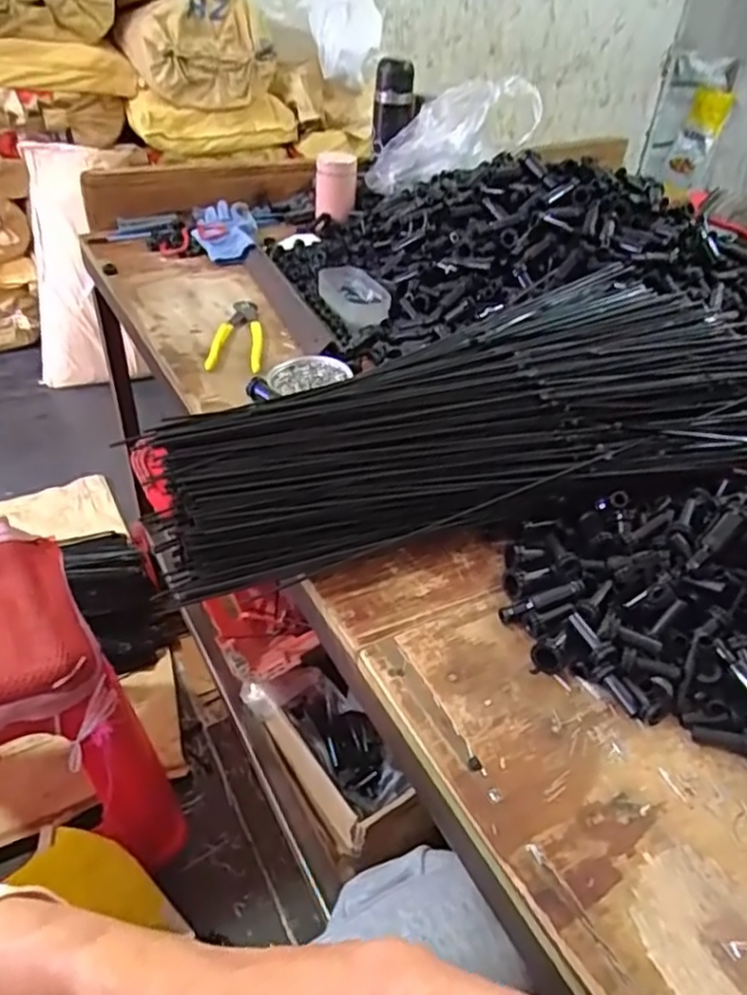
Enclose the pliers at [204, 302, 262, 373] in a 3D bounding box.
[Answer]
[{"bbox_3d":[-0.165,-0.196,0.833,0.062,0.018,0.149,-1,39,-6],"label":"pliers"}]

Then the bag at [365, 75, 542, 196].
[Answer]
[{"bbox_3d":[0.115,-0.562,1.087,0.290,0.109,0.068,-17,32,26],"label":"bag"}]

